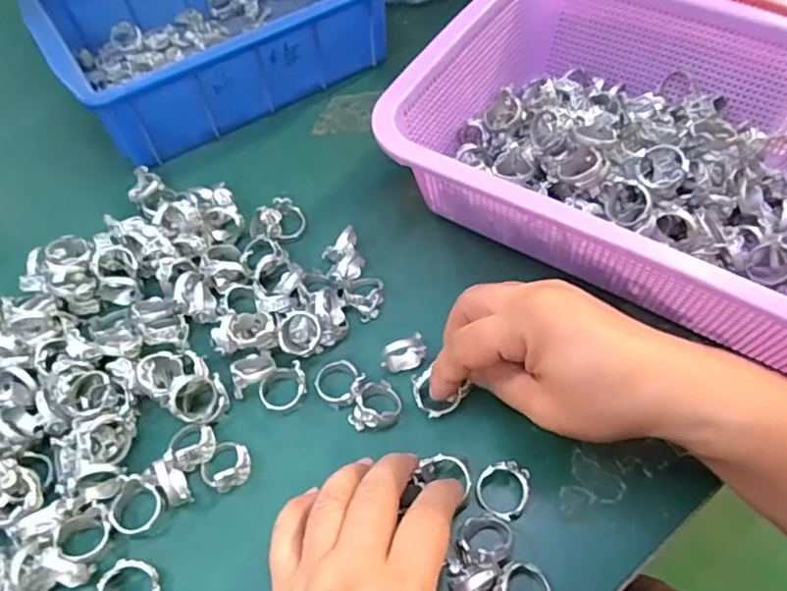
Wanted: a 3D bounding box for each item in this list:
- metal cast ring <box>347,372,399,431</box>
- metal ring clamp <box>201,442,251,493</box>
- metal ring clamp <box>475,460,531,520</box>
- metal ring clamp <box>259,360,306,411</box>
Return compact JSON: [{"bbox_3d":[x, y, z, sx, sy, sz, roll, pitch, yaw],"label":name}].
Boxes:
[{"bbox_3d":[-0.009,0.057,0.317,0.026,0.015,0.028,9,57,9],"label":"metal cast ring"},{"bbox_3d":[-0.086,0.086,0.303,0.024,0.018,0.024,-1,56,2],"label":"metal ring clamp"},{"bbox_3d":[0.057,0.096,0.292,0.029,0.015,0.025,-21,58,-11],"label":"metal ring clamp"},{"bbox_3d":[-0.061,0.050,0.325,0.027,0.018,0.022,-23,58,-12],"label":"metal ring clamp"}]

